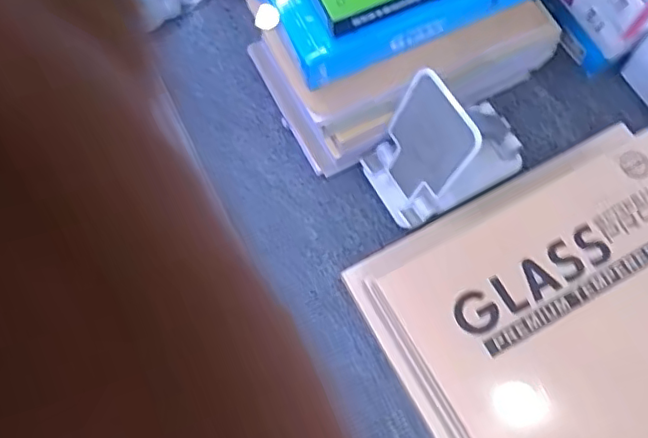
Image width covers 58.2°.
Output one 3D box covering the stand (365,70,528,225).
[{"bbox_3d":[0.088,-0.056,0.403,0.105,0.098,0.066,-28,71,-8],"label":"stand"}]

